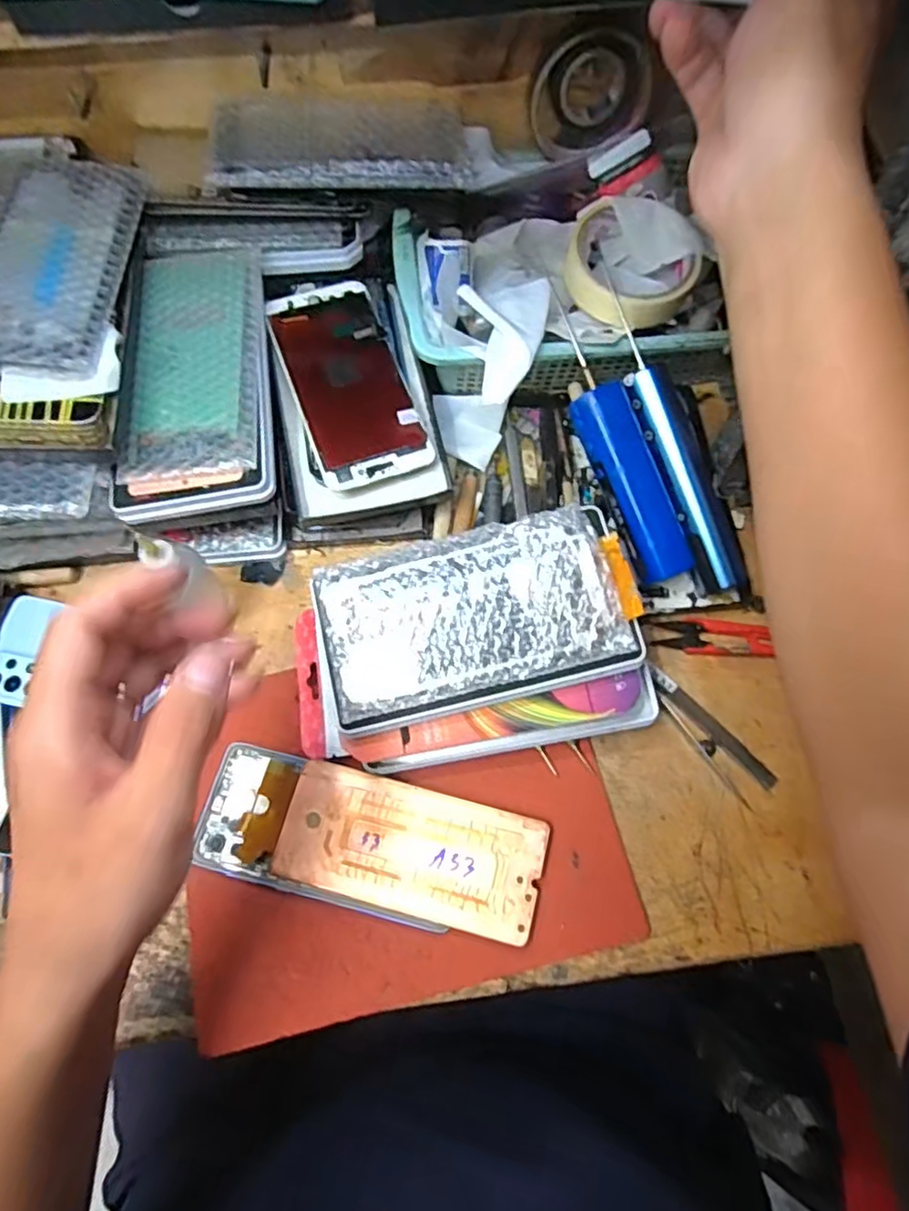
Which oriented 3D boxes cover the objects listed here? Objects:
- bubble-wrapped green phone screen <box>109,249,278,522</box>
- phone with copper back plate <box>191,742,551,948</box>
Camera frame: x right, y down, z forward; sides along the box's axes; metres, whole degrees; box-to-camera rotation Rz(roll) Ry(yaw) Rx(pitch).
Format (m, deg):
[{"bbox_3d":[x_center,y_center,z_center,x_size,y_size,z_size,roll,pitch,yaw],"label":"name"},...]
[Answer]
[{"bbox_3d":[-0.167,-0.149,0.420,0.096,0.018,0.187,-4,76,-2],"label":"bubble-wrapped green phone screen"},{"bbox_3d":[-0.049,0.140,0.384,0.201,0.017,0.074,13,70,5],"label":"phone with copper back plate"}]

